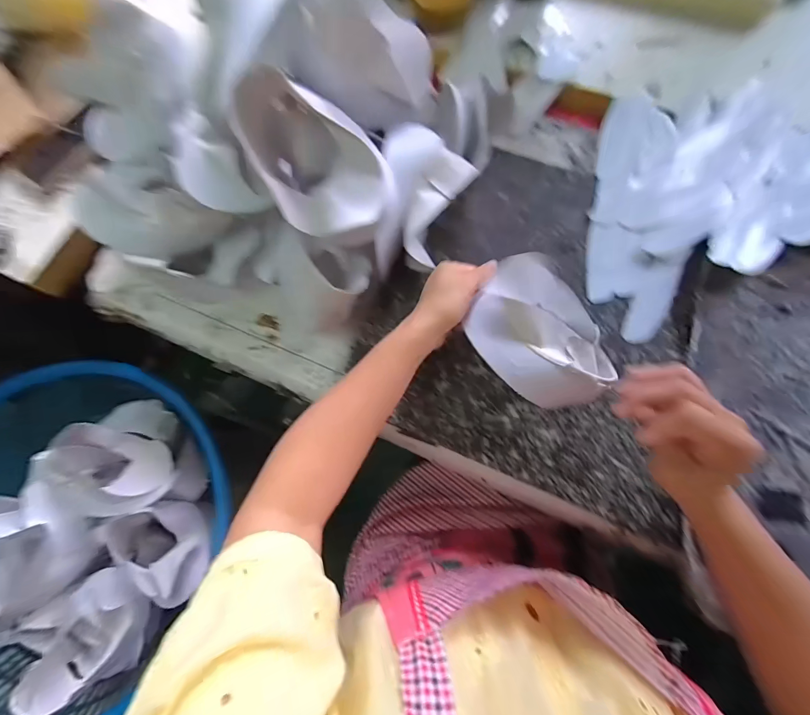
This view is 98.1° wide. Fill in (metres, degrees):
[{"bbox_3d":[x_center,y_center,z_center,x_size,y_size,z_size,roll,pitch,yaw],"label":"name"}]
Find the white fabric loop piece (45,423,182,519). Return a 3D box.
[{"bbox_3d":[-0.415,0.159,0.500,0.151,0.046,0.109,21,42,-21],"label":"white fabric loop piece"}]

